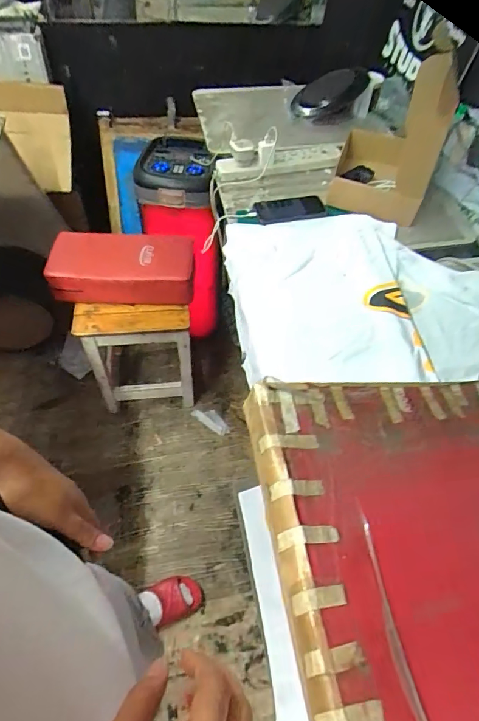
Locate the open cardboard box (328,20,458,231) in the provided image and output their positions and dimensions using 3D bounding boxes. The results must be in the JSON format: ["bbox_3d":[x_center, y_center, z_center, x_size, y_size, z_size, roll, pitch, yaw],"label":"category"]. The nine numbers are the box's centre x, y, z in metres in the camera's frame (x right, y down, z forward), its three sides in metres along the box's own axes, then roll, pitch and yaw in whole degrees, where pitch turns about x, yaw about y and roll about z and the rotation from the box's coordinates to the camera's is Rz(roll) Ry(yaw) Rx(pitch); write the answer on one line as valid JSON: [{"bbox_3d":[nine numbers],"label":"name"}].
[{"bbox_3d":[0.331,-0.488,0.922,0.196,0.264,0.262,15,54,8],"label":"open cardboard box"}]

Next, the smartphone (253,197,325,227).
[{"bbox_3d":[0.119,-0.355,0.988,0.160,0.013,0.076,-11,55,-11],"label":"smartphone"}]

